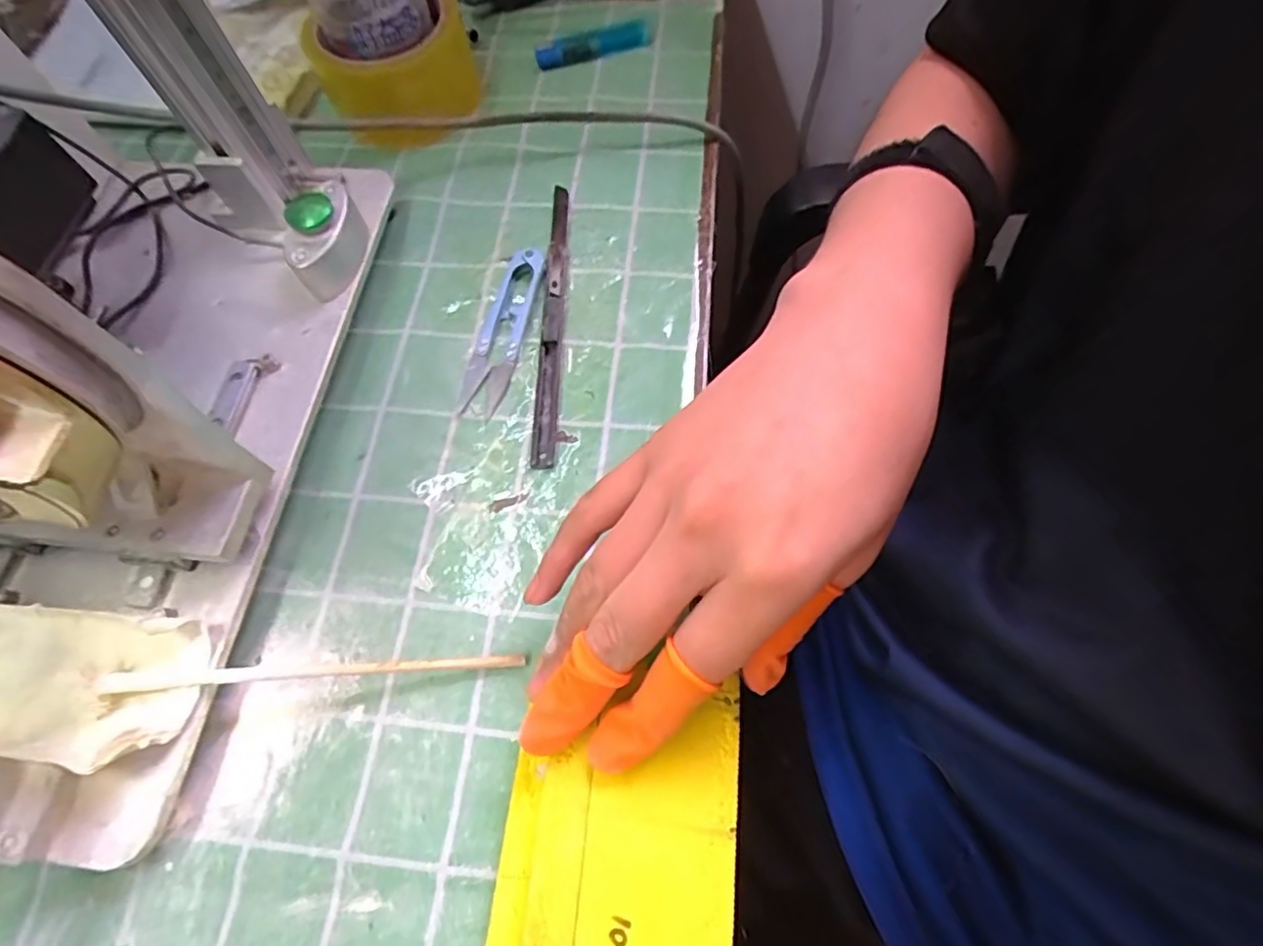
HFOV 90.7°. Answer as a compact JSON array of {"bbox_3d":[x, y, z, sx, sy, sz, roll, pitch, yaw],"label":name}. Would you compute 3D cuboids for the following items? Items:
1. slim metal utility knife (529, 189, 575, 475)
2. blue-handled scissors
[{"bbox_3d":[-0.041,-0.085,0.333,0.017,0.006,0.176,-2,65,3],"label":"slim metal utility knife"},{"bbox_3d":[-0.068,-0.077,0.330,0.024,0.010,0.102,9,66,8],"label":"blue-handled scissors"}]

